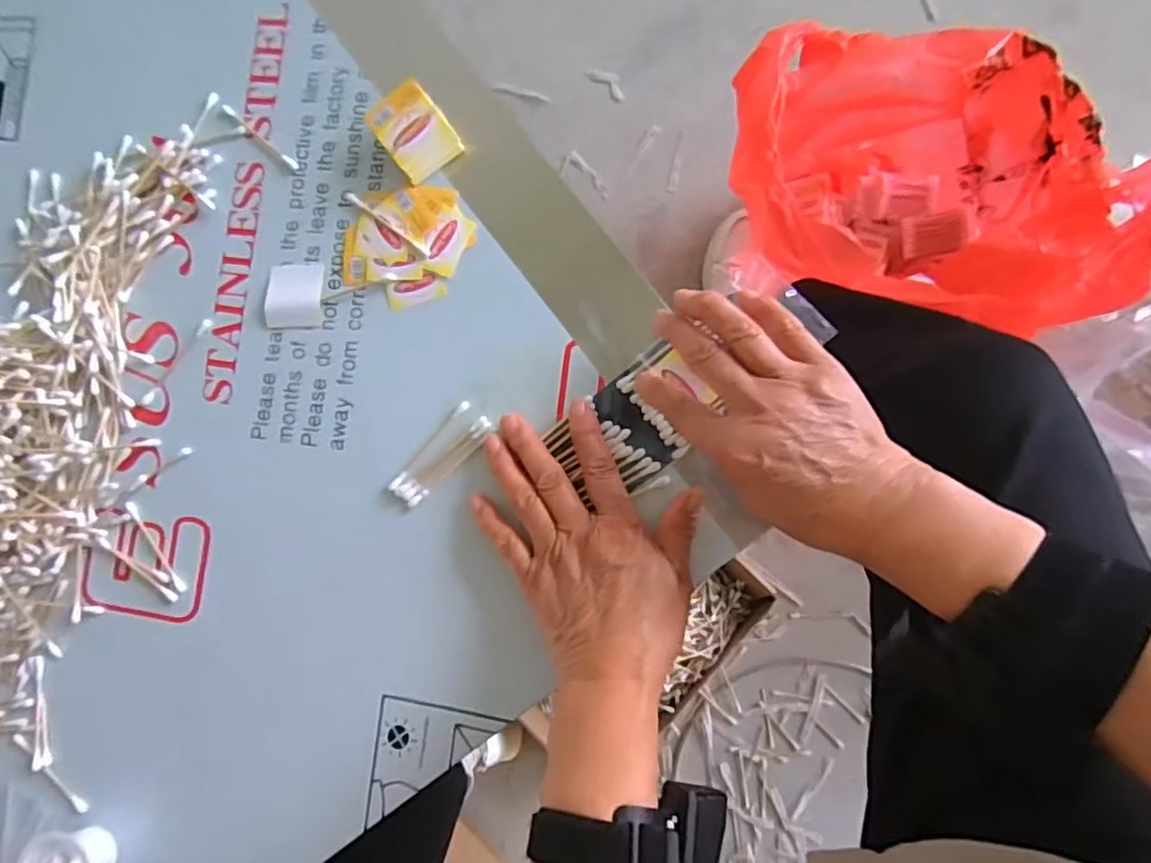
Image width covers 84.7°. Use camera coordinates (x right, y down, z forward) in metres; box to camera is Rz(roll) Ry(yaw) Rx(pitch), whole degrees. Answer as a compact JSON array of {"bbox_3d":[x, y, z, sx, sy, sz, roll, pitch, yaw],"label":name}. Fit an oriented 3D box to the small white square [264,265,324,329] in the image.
[{"bbox_3d":[-0.188,-0.091,0.421,0.040,0.004,0.043,1,86,9],"label":"small white square"}]

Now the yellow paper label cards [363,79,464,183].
[{"bbox_3d":[-0.103,-0.191,0.403,0.040,0.024,0.052,-38,82,4],"label":"yellow paper label cards"}]

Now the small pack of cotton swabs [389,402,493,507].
[{"bbox_3d":[-0.085,0.016,0.397,0.026,0.005,0.073,42,93,9],"label":"small pack of cotton swabs"}]

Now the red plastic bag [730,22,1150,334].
[{"bbox_3d":[0.359,-0.230,0.660,0.381,0.302,0.282,-3,86,9],"label":"red plastic bag"}]

